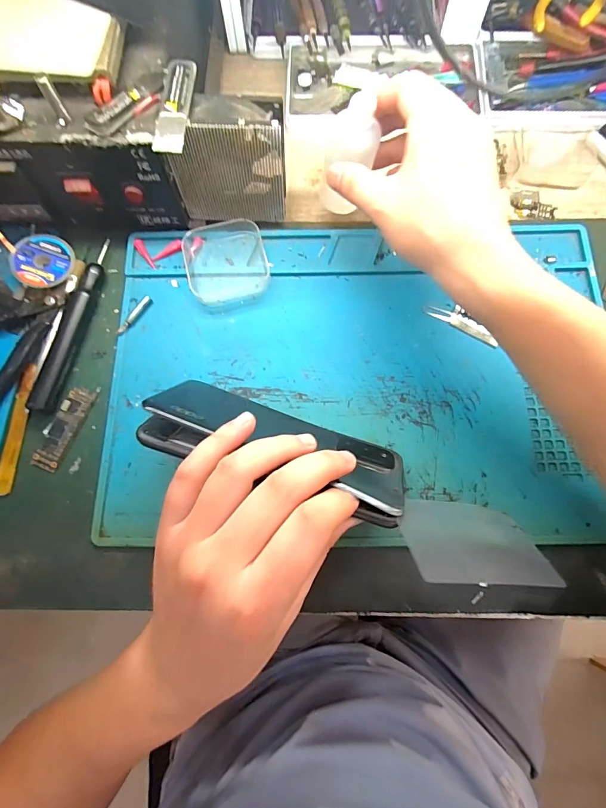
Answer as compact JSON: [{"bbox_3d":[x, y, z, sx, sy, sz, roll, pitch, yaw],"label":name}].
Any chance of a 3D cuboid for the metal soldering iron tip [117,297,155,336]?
[{"bbox_3d":[-0.134,-0.071,0.300,0.008,0.004,0.038,38,80,9],"label":"metal soldering iron tip"}]

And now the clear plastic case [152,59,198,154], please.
[{"bbox_3d":[-0.081,-0.188,0.240,0.018,0.007,0.065,5,77,2],"label":"clear plastic case"}]

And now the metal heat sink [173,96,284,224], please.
[{"bbox_3d":[-0.054,-0.174,0.282,0.080,0.085,0.028,-7,76,-1],"label":"metal heat sink"}]

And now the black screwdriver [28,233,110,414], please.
[{"bbox_3d":[-0.180,-0.064,0.295,0.016,0.012,0.143,11,77,4],"label":"black screwdriver"}]

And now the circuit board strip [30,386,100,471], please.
[{"bbox_3d":[-0.178,0.016,0.281,0.020,0.004,0.066,22,78,6],"label":"circuit board strip"}]

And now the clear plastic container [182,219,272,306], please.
[{"bbox_3d":[-0.062,-0.114,0.303,0.063,0.017,0.065,-14,77,-2],"label":"clear plastic container"}]

